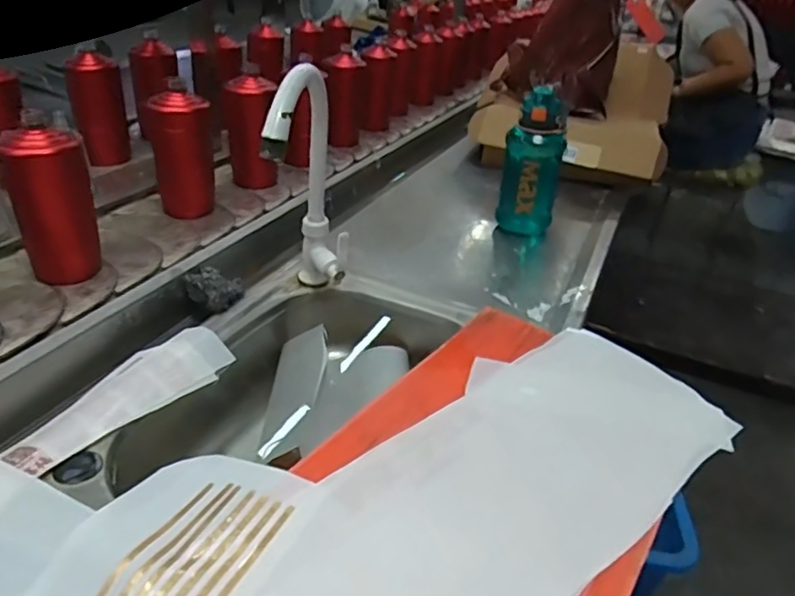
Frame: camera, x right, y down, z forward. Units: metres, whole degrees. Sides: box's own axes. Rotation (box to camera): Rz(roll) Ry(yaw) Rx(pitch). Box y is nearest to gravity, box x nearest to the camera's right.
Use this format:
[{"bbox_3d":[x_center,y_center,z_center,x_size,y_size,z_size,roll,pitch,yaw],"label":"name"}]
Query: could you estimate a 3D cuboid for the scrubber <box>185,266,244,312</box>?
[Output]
[{"bbox_3d":[-0.228,-0.013,0.752,0.058,0.033,0.059,4,34,-3],"label":"scrubber"}]

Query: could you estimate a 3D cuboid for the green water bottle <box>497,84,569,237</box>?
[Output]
[{"bbox_3d":[0.224,-0.220,0.977,0.073,0.231,0.073,-12,38,-27],"label":"green water bottle"}]

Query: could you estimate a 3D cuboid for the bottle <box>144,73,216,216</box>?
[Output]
[{"bbox_3d":[-0.315,-0.216,0.874,0.084,0.175,0.069,-4,34,-17],"label":"bottle"}]

